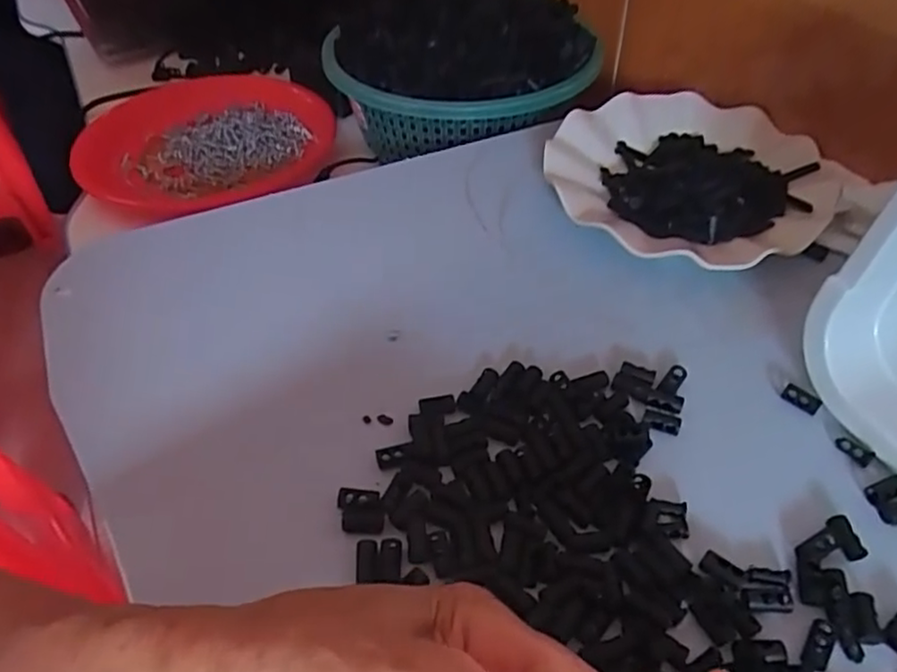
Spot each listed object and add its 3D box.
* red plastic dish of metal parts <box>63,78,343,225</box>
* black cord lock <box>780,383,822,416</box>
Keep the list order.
[{"bbox_3d":[-0.233,-0.192,0.639,0.225,0.032,0.239,-1,46,1],"label":"red plastic dish of metal parts"},{"bbox_3d":[0.177,0.032,0.336,0.017,0.008,0.007,31,55,28],"label":"black cord lock"}]

